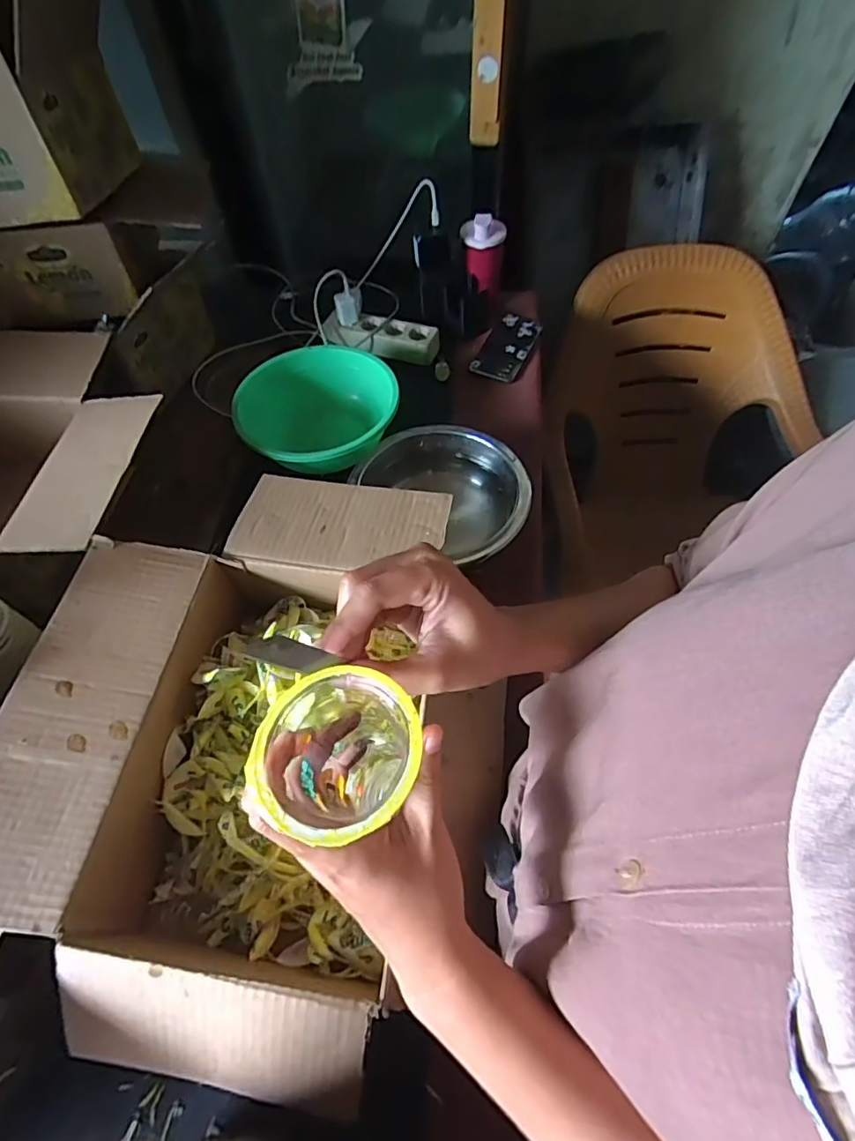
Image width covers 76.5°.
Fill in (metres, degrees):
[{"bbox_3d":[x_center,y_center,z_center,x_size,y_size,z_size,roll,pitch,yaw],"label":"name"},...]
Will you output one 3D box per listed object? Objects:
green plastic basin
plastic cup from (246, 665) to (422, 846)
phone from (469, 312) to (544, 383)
[{"bbox_3d":[-0.148,-0.226,0.782,0.207,0.070,0.211,0,58,1],"label":"green plastic basin"},{"bbox_3d":[-0.039,0.102,0.277,0.071,0.118,0.069,0,58,1],"label":"plastic cup"},{"bbox_3d":[0.138,-0.389,0.927,0.079,0.013,0.174,18,60,12],"label":"phone"}]

